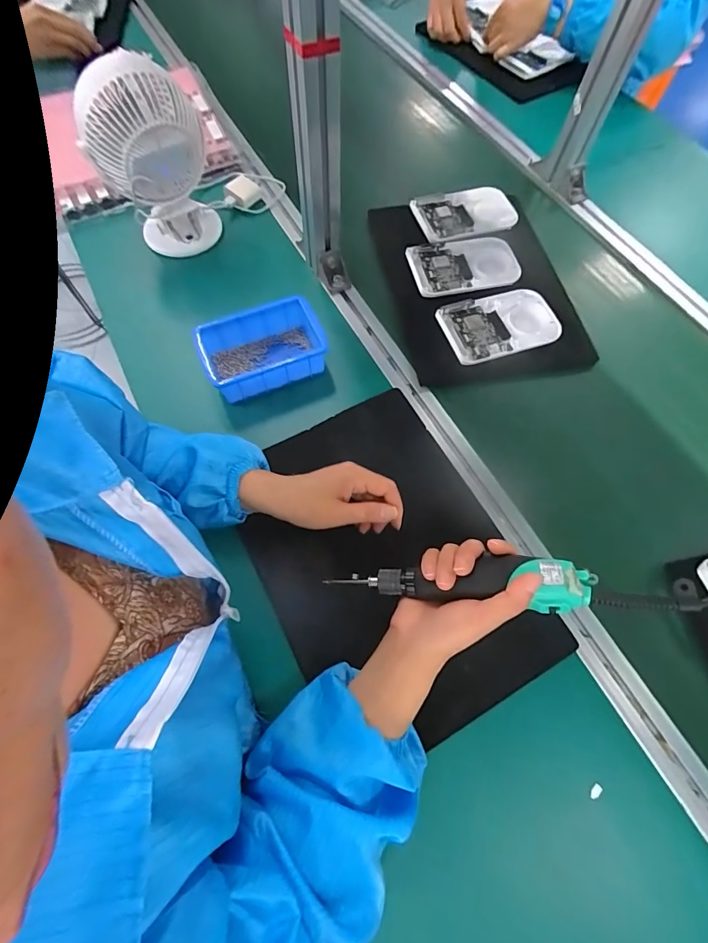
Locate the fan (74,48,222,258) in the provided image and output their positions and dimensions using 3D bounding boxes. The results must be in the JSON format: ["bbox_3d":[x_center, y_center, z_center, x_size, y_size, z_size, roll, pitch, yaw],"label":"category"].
[{"bbox_3d":[-0.266,-0.410,0.566,0.144,0.205,0.104,-15,67,-7],"label":"fan"}]

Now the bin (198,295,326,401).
[{"bbox_3d":[-0.114,-0.149,0.539,0.150,0.060,0.094,-19,68,-9],"label":"bin"}]

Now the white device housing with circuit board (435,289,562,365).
[{"bbox_3d":[0.196,-0.200,0.572,0.154,0.013,0.098,-16,68,-6],"label":"white device housing with circuit board"}]

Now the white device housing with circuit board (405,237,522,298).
[{"bbox_3d":[0.160,-0.302,0.614,0.158,0.015,0.098,-7,67,-4],"label":"white device housing with circuit board"}]

